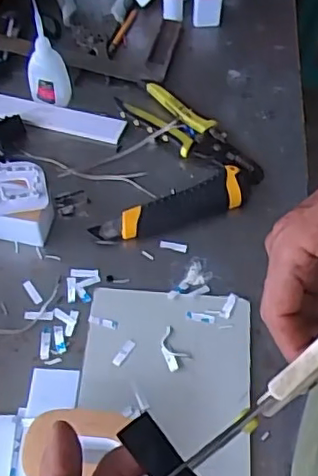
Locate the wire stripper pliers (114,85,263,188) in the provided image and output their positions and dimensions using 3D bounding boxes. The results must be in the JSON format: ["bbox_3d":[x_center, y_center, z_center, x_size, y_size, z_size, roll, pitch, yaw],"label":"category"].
[{"bbox_3d":[0.035,-0.110,0.633,0.162,0.025,0.058,36,65,21],"label":"wire stripper pliers"}]

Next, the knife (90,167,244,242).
[{"bbox_3d":[0.016,-0.028,0.585,0.161,0.017,0.039,-23,60,-13],"label":"knife"}]

